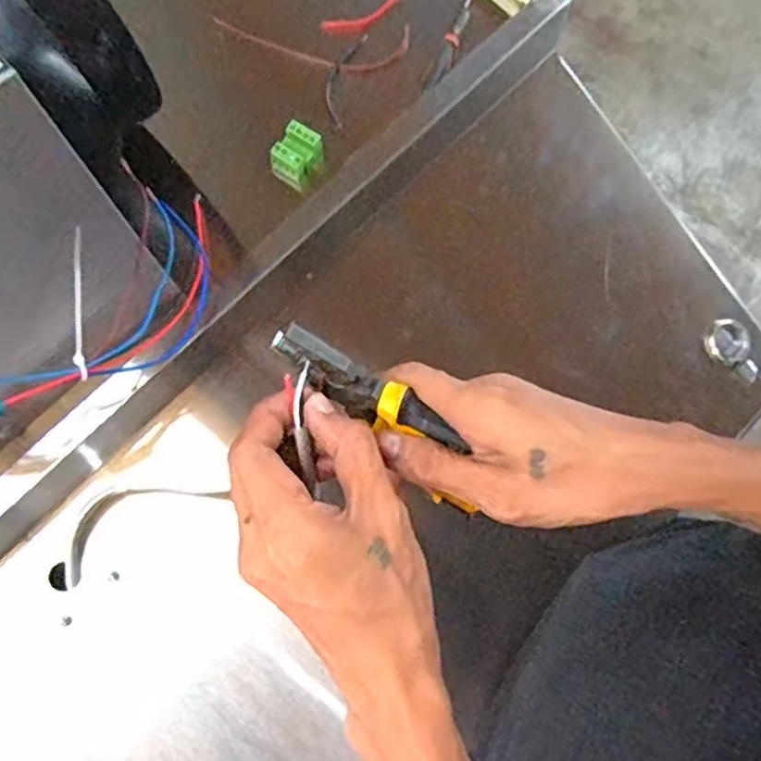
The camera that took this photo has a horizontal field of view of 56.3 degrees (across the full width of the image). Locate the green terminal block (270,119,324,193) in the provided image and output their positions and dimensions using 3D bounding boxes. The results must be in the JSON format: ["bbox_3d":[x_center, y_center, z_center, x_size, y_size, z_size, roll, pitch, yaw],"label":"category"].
[{"bbox_3d":[-0.055,-0.148,0.474,0.026,0.030,0.031,32,79,8],"label":"green terminal block"}]

